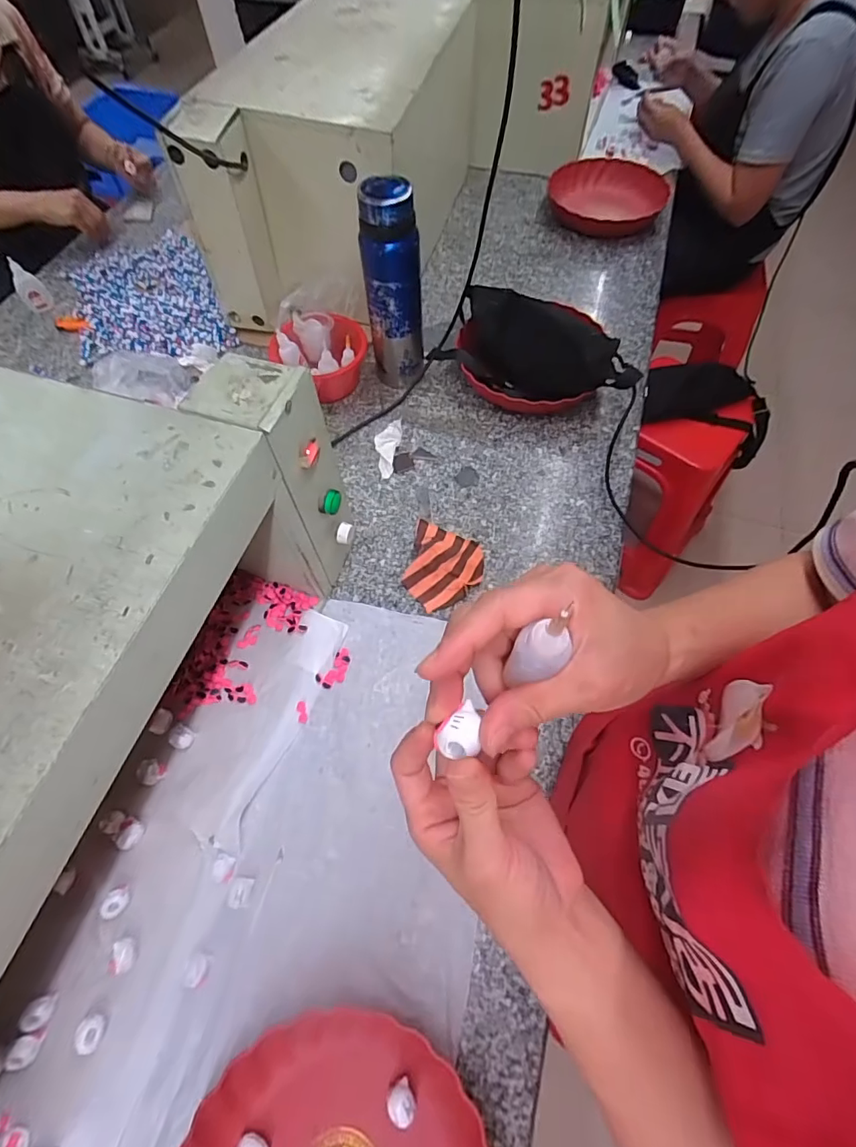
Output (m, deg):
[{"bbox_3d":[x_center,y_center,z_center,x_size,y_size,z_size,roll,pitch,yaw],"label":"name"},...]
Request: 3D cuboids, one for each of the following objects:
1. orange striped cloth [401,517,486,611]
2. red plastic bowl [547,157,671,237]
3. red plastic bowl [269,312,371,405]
[{"bbox_3d":[0.022,-0.013,0.651,0.097,0.026,0.119,12,63,8],"label":"orange striped cloth"},{"bbox_3d":[0.364,-0.775,1.021,0.231,0.059,0.222,-1,62,2],"label":"red plastic bowl"},{"bbox_3d":[-0.167,-0.350,0.795,0.123,0.089,0.126,36,69,19],"label":"red plastic bowl"}]

